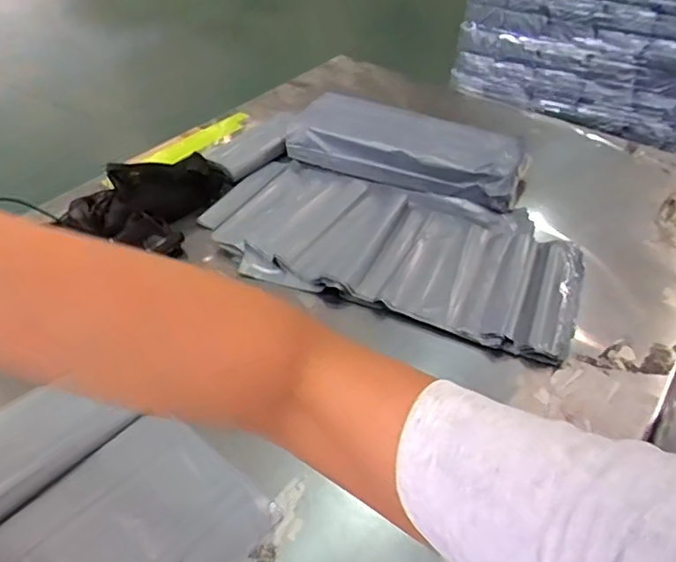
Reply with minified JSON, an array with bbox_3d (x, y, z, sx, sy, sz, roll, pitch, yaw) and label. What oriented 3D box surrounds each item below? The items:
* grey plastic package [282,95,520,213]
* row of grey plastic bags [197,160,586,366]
[{"bbox_3d":[0.162,-0.337,1.480,0.584,0.110,0.181,23,47,22],"label":"grey plastic package"},{"bbox_3d":[0.123,-0.106,1.361,0.835,0.077,0.453,16,45,17],"label":"row of grey plastic bags"}]

